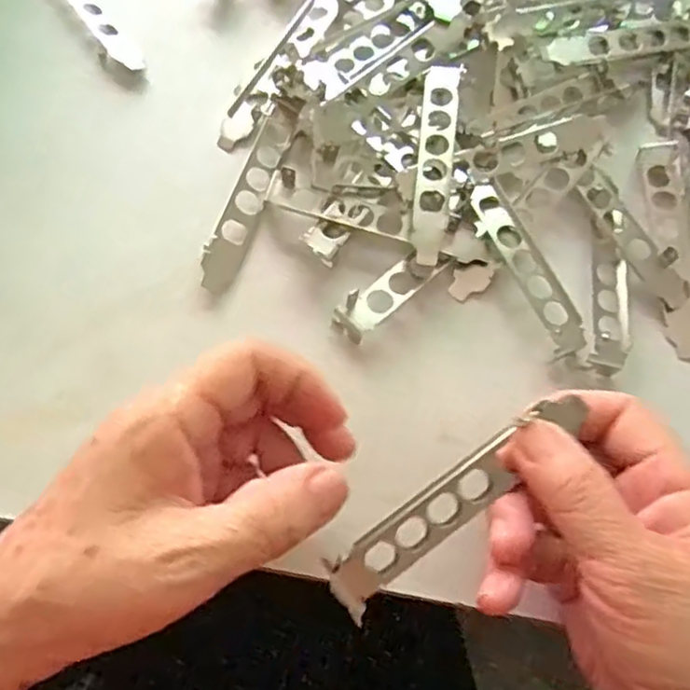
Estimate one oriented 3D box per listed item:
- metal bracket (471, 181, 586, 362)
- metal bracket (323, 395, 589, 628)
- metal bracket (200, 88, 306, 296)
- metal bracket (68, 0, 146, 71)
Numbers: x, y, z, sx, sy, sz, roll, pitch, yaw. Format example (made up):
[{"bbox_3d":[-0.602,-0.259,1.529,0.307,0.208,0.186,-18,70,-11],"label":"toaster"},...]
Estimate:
[{"bbox_3d":[0.091,-0.040,0.345,0.021,0.005,0.099,-21,71,-9],"label":"metal bracket"},{"bbox_3d":[0.044,0.059,0.267,0.121,0.008,0.021,-40,75,-2],"label":"metal bracket"},{"bbox_3d":[-0.049,-0.085,0.361,0.020,0.010,0.123,17,70,5],"label":"metal bracket"},{"bbox_3d":[-0.158,-0.207,0.405,0.022,0.015,0.121,-33,74,-13],"label":"metal bracket"}]

